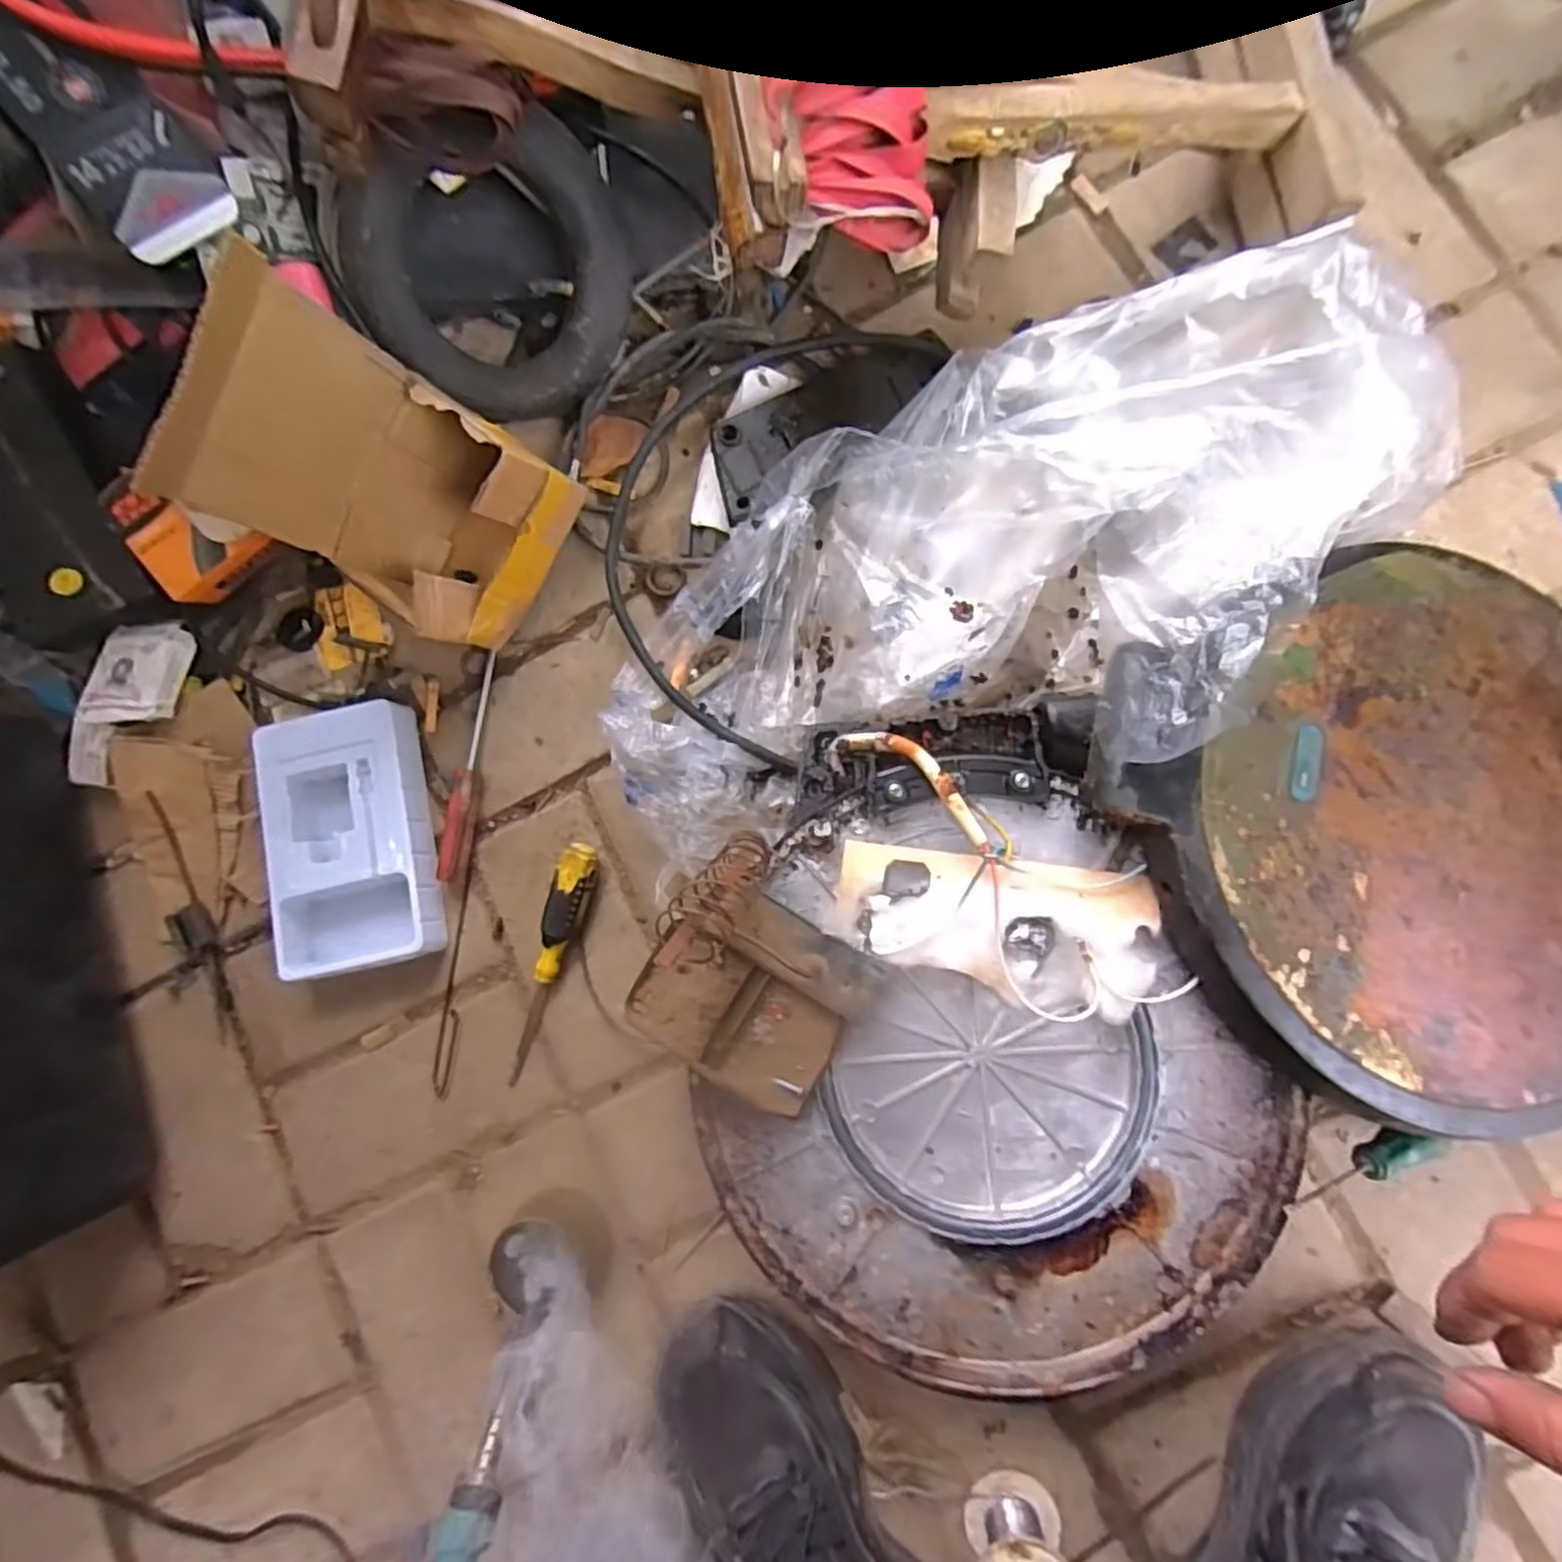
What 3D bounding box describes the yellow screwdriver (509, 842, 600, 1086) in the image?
[{"bbox_3d":[-0.153,0.123,0.488,0.024,0.026,0.164,14,86,8],"label":"yellow screwdriver"}]

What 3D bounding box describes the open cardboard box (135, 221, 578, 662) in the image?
[{"bbox_3d":[-0.231,-0.175,0.443,0.119,0.196,0.142,35,89,9],"label":"open cardboard box"}]

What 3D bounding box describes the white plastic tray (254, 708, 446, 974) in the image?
[{"bbox_3d":[-0.300,0.041,0.509,0.112,0.034,0.179,-14,82,5],"label":"white plastic tray"}]

